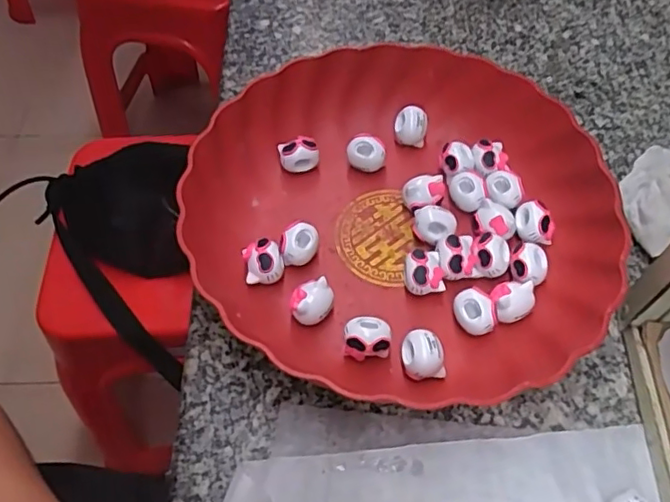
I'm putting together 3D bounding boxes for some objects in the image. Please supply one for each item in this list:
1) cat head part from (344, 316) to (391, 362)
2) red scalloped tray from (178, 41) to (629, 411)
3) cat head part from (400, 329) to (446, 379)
[{"bbox_3d":[0.017,0.049,0.324,0.024,0.021,0.018,2,54,-1],"label":"cat head part"},{"bbox_3d":[0.037,-0.025,0.359,0.236,0.053,0.242,2,54,-1],"label":"red scalloped tray"},{"bbox_3d":[0.046,0.057,0.319,0.021,0.021,0.023,1,54,-2],"label":"cat head part"}]

